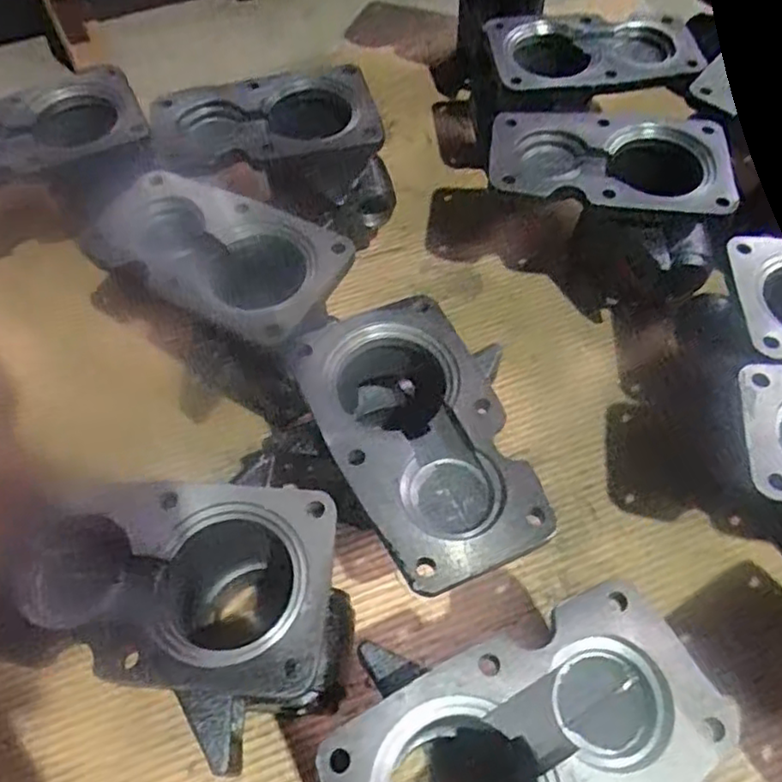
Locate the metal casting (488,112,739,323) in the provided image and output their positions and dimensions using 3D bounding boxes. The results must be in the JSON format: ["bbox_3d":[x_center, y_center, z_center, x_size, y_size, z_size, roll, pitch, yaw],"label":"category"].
[{"bbox_3d":[0.177,-0.154,0.594,0.187,0.140,0.113,6,59,4],"label":"metal casting"}]

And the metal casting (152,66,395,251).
[{"bbox_3d":[-0.101,-0.194,0.620,0.194,0.129,0.125,-9,59,-5],"label":"metal casting"}]

